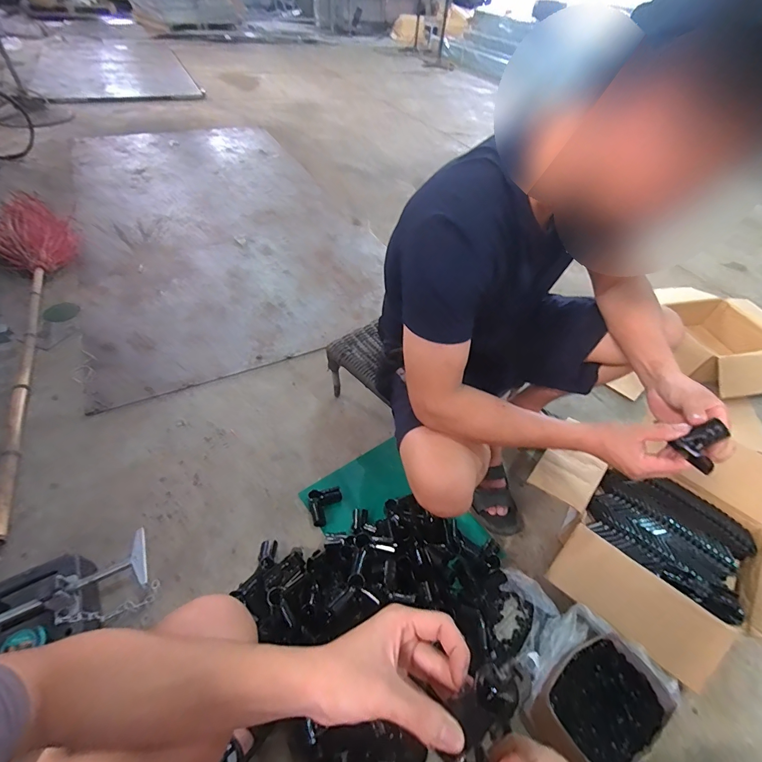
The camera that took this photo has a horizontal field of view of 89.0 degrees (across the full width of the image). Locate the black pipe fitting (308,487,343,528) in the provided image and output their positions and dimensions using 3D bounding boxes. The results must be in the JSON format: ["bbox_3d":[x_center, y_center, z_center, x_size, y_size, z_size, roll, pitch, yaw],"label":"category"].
[{"bbox_3d":[-0.130,0.294,0.922,0.080,0.043,0.086,3,47,-3],"label":"black pipe fitting"}]

